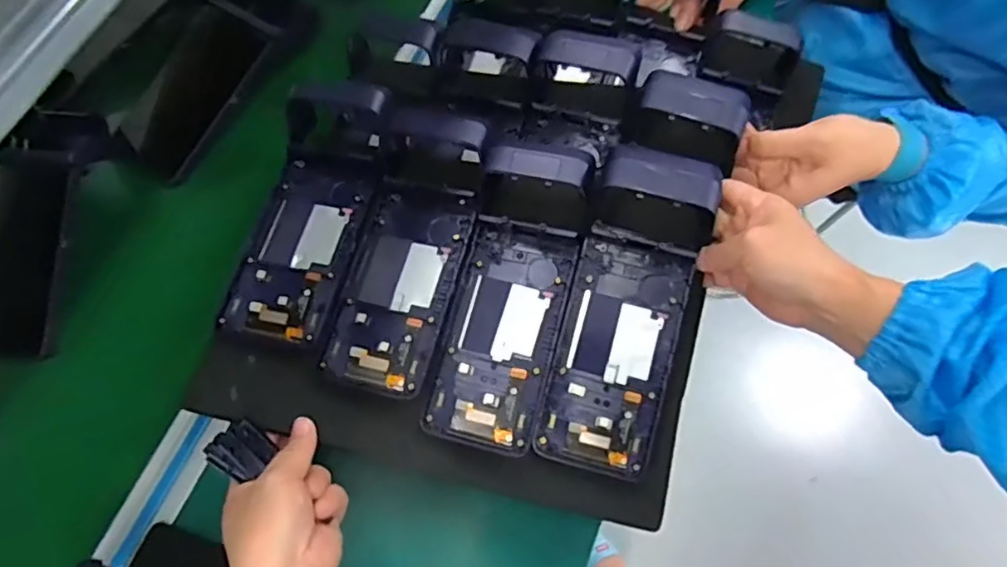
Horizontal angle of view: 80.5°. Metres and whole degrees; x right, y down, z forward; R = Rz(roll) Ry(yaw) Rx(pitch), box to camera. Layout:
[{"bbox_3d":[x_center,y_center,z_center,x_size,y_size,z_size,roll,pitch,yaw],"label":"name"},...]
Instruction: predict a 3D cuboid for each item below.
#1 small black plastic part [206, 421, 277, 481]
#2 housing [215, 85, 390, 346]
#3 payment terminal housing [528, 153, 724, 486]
[{"bbox_3d":[-0.174,0.109,0.390,0.030,0.009,0.038,51,35,-1],"label":"small black plastic part"},{"bbox_3d":[-0.147,-0.062,0.468,0.083,0.054,0.227,11,69,1],"label":"housing"},{"bbox_3d":[0.087,0.020,0.420,0.086,0.043,0.222,16,93,3],"label":"payment terminal housing"}]

